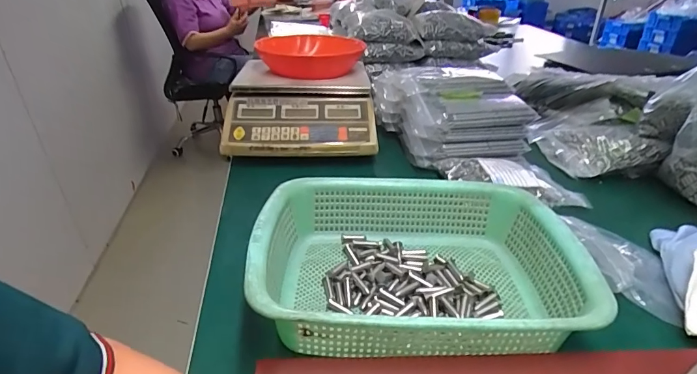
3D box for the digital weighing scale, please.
[{"bbox_3d":[-0.089,-0.151,0.769,0.259,0.109,0.243,-3,30,-3],"label":"digital weighing scale"}]

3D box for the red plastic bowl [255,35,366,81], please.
[{"bbox_3d":[-0.069,-0.264,0.811,0.185,0.059,0.202,-1,30,1],"label":"red plastic bowl"}]

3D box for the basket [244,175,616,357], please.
[{"bbox_3d":[0.065,0.074,0.402,0.290,0.088,0.220,0,30,2],"label":"basket"}]

